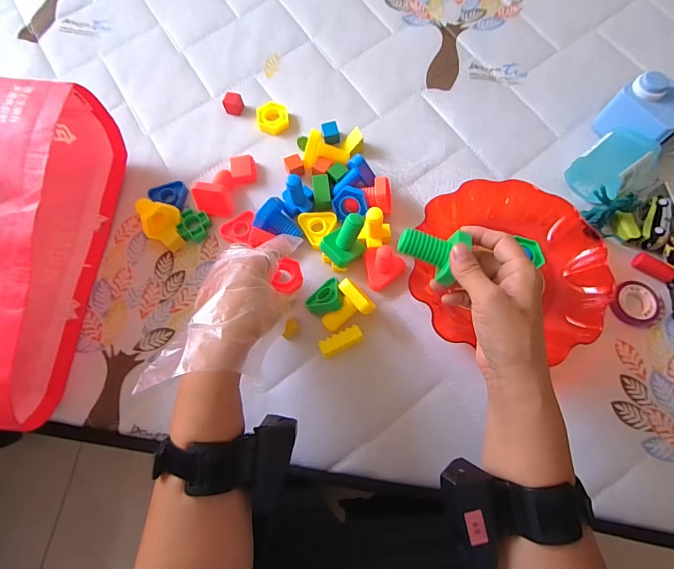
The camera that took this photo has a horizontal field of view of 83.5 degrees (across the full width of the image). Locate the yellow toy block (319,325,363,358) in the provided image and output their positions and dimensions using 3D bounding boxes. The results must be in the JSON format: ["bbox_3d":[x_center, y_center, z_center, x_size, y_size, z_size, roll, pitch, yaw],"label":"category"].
[{"bbox_3d":[0.005,0.064,0.422,0.048,0.017,0.020,-26,75,-6],"label":"yellow toy block"}]

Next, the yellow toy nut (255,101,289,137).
[{"bbox_3d":[-0.088,-0.229,0.520,0.043,0.015,0.042,0,74,1],"label":"yellow toy nut"}]

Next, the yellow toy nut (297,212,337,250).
[{"bbox_3d":[-0.020,-0.072,0.469,0.043,0.014,0.048,-29,76,-6],"label":"yellow toy nut"}]

